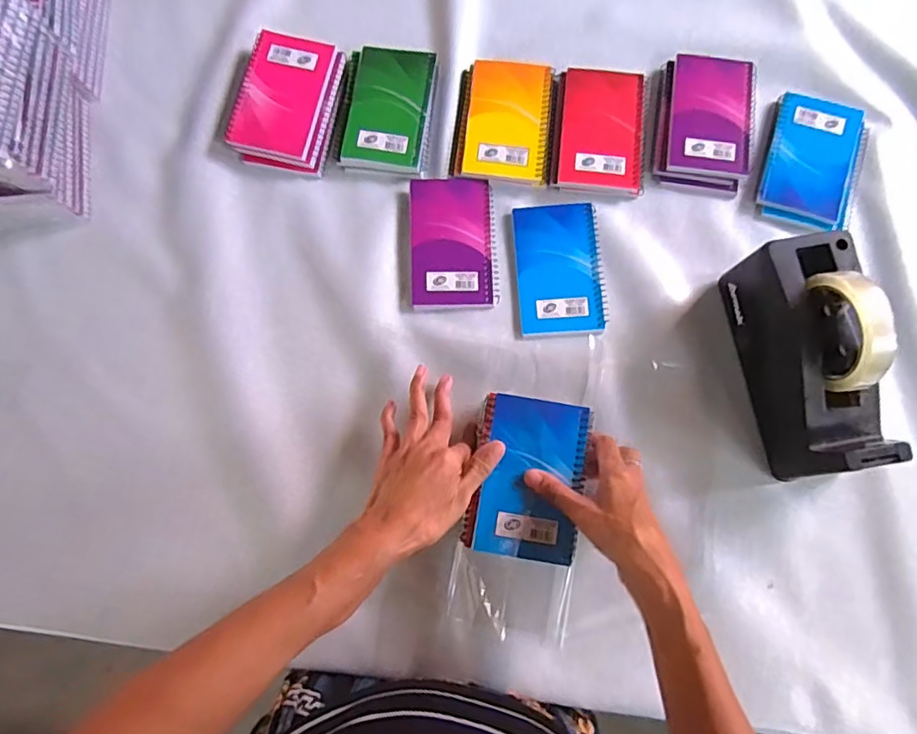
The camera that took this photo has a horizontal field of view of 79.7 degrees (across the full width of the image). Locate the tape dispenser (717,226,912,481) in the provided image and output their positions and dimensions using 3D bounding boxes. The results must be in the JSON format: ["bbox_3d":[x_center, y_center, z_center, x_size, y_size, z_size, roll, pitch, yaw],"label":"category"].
[{"bbox_3d":[0.305,-0.010,0.468,0.071,0.123,0.193,-9,80,-1],"label":"tape dispenser"}]

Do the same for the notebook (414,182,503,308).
[{"bbox_3d":[-0.005,-0.123,0.545,0.081,0.008,0.131,-2,79,0],"label":"notebook"}]

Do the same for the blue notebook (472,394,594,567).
[{"bbox_3d":[0.063,0.092,0.458,0.083,0.007,0.129,10,80,2],"label":"blue notebook"}]

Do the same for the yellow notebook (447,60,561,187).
[{"bbox_3d":[0.047,-0.252,0.566,0.099,0.013,0.128,7,80,2],"label":"yellow notebook"}]

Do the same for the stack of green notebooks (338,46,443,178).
[{"bbox_3d":[-0.071,-0.265,0.568,0.092,0.016,0.135,7,80,1],"label":"stack of green notebooks"}]

